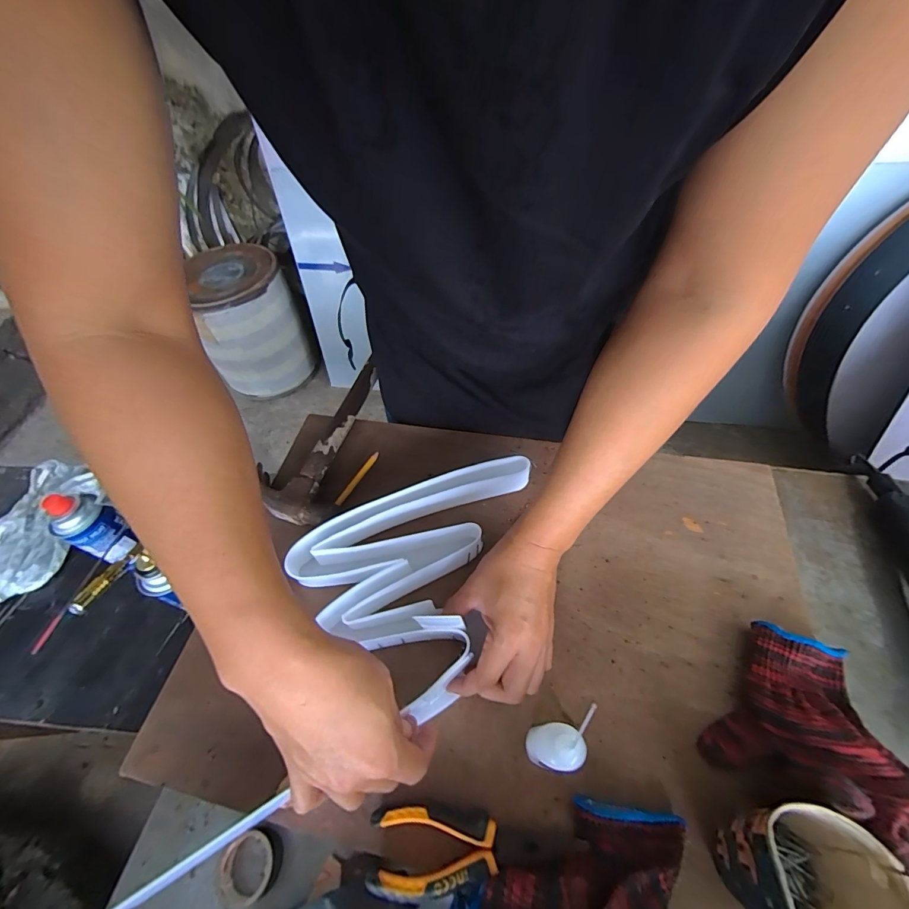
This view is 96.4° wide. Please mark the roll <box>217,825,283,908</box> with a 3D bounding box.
[{"bbox_3d":[-0.161,0.325,0.321,0.043,0.021,0.043,-18,53,-9],"label":"roll"}]

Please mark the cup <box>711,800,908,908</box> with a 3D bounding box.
[{"bbox_3d":[0.214,0.269,0.254,0.069,0.083,0.077,22,57,20],"label":"cup"}]

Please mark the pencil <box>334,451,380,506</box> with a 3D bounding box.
[{"bbox_3d":[-0.121,0.029,0.508,0.007,0.014,0.082,25,58,22],"label":"pencil"}]

